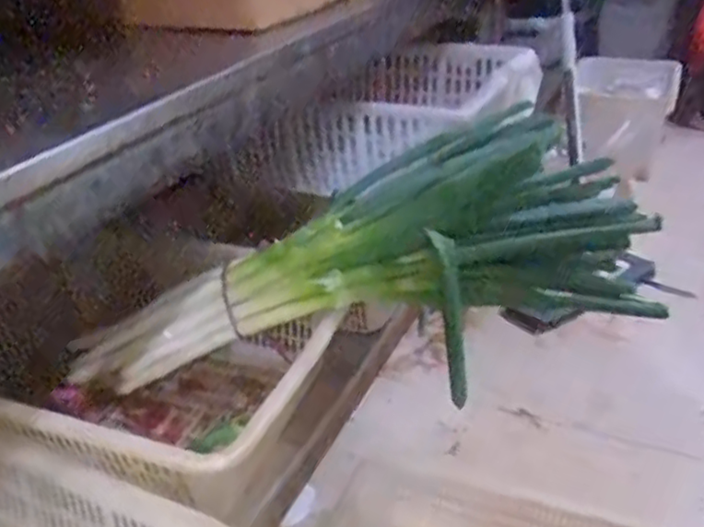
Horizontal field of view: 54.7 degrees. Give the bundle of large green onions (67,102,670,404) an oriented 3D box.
[{"bbox_3d":[-0.022,0.027,0.910,0.725,0.182,0.256,-16,28,15],"label":"bundle of large green onions"}]

